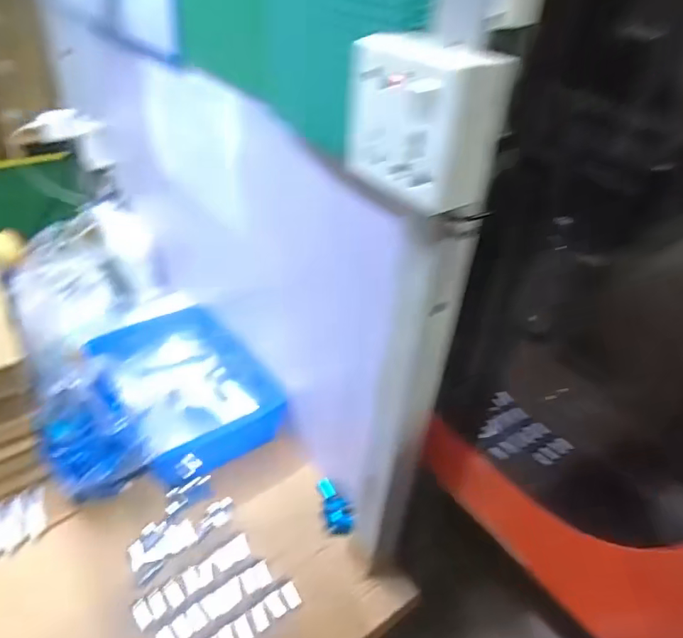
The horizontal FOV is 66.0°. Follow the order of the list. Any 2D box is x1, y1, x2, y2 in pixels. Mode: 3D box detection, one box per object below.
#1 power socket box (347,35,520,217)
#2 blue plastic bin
[{"bbox_3d":[0.051,-0.126,0.331,0.050,0.088,0.092,-21,44,-30],"label":"power socket box"},{"bbox_3d":[-0.258,0.105,0.870,0.204,0.073,0.305,-26,47,-34],"label":"blue plastic bin"}]

